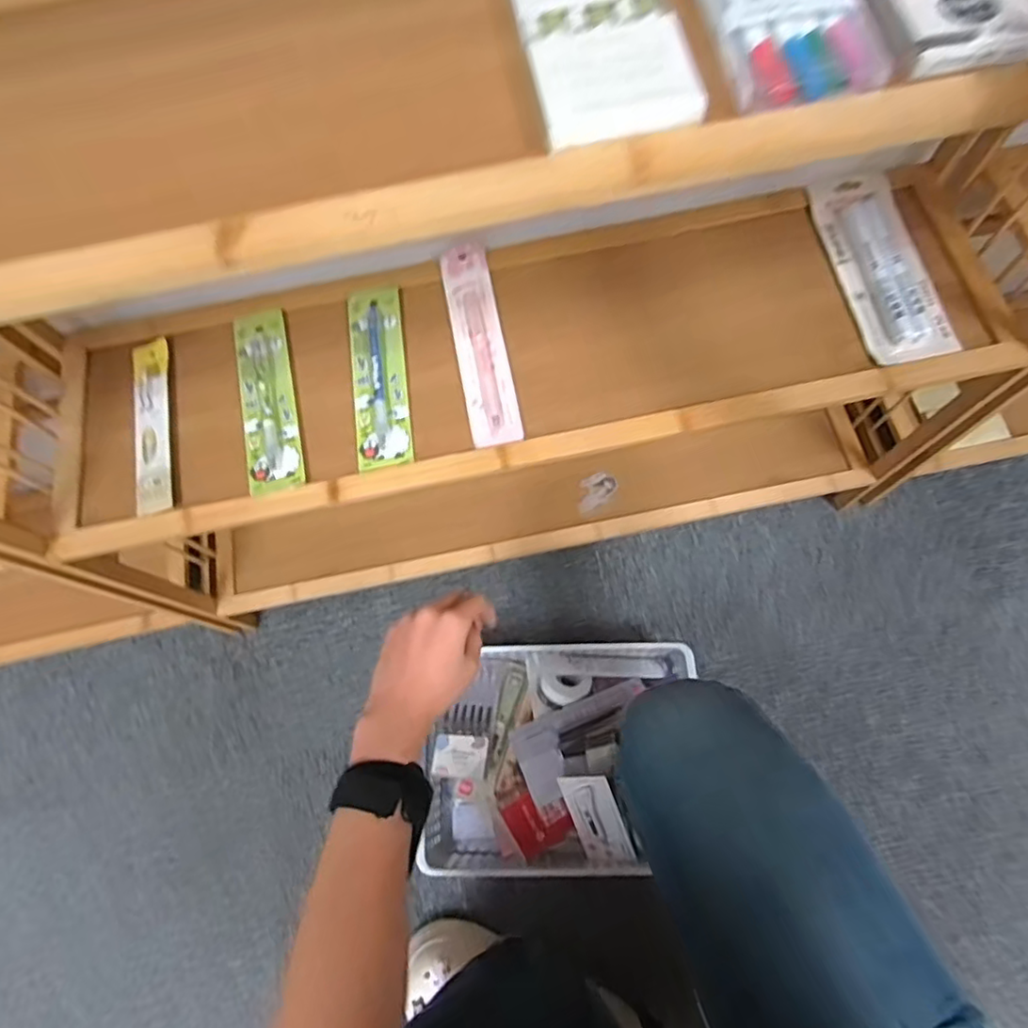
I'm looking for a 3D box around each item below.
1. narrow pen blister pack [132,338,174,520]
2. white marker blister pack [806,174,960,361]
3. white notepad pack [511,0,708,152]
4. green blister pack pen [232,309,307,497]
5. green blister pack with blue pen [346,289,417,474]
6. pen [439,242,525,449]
[{"bbox_3d":[-0.323,-0.083,0.547,0.029,0.010,0.174,-15,68,1],"label":"narrow pen blister pack"},{"bbox_3d":[0.336,-0.236,0.559,0.080,0.014,0.203,-13,68,2],"label":"white marker blister pack"},{"bbox_3d":[0.038,-0.234,0.287,0.070,0.008,0.149,-11,71,-1],"label":"white notepad pack"},{"bbox_3d":[-0.222,-0.107,0.550,0.050,0.008,0.185,-16,68,1],"label":"green blister pack pen"},{"bbox_3d":[-0.122,-0.128,0.552,0.051,0.010,0.178,-10,68,3],"label":"green blister pack with blue pen"},{"bbox_3d":[-0.031,-0.158,0.558,0.045,0.013,0.203,-13,68,2],"label":"pen"}]

